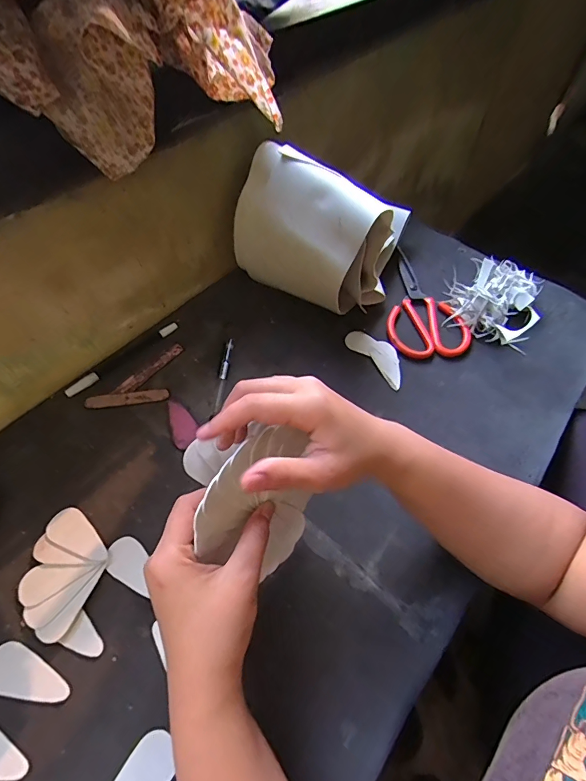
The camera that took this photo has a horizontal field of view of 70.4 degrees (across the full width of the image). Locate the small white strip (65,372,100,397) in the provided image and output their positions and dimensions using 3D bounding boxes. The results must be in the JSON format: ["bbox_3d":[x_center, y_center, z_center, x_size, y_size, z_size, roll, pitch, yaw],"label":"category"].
[{"bbox_3d":[-0.237,-0.007,0.467,0.037,0.008,0.010,-38,65,-25],"label":"small white strip"}]

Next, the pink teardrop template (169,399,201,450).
[{"bbox_3d":[-0.122,0.034,0.448,0.029,0.004,0.061,-33,59,-12],"label":"pink teardrop template"}]

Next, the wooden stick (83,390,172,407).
[{"bbox_3d":[-0.185,0.008,0.464,0.090,0.004,0.014,-6,56,-7],"label":"wooden stick"}]

